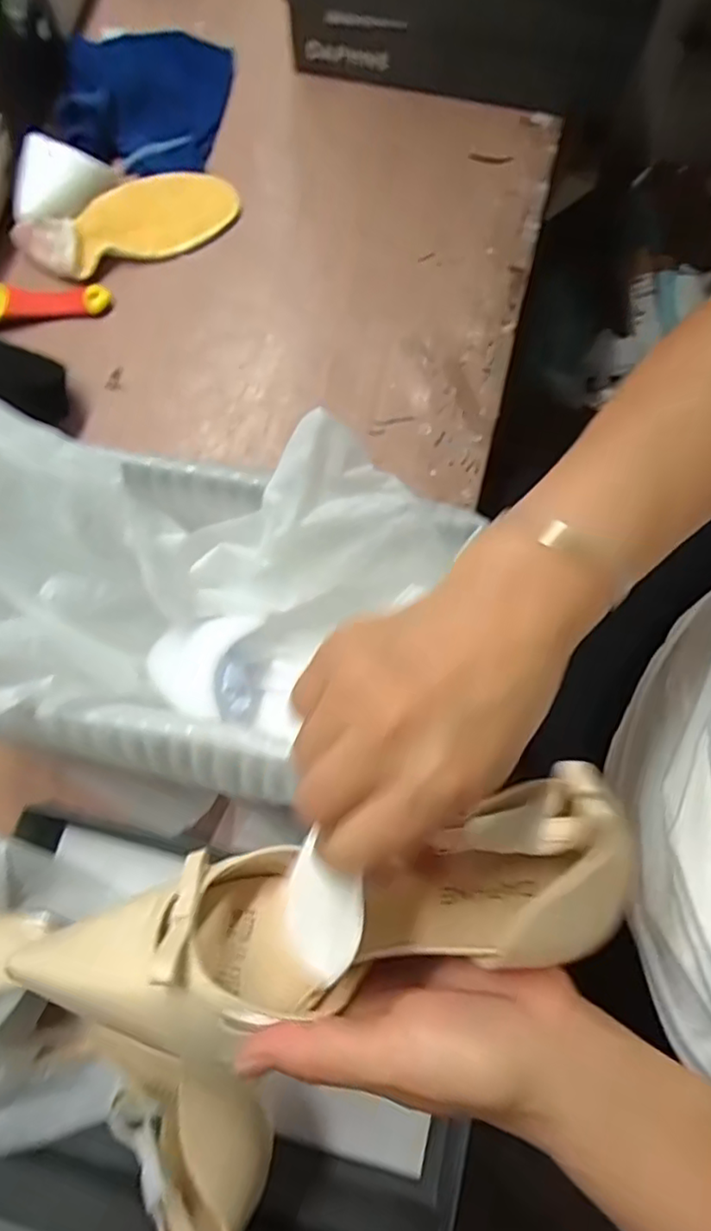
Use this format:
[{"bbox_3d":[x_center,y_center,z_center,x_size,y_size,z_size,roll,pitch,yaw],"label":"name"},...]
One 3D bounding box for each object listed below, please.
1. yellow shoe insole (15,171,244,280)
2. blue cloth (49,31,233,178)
[{"bbox_3d":[-0.188,-0.326,0.521,0.178,0.023,0.069,-23,79,-6],"label":"yellow shoe insole"},{"bbox_3d":[-0.187,-0.458,0.543,0.141,0.034,0.143,4,77,0],"label":"blue cloth"}]

